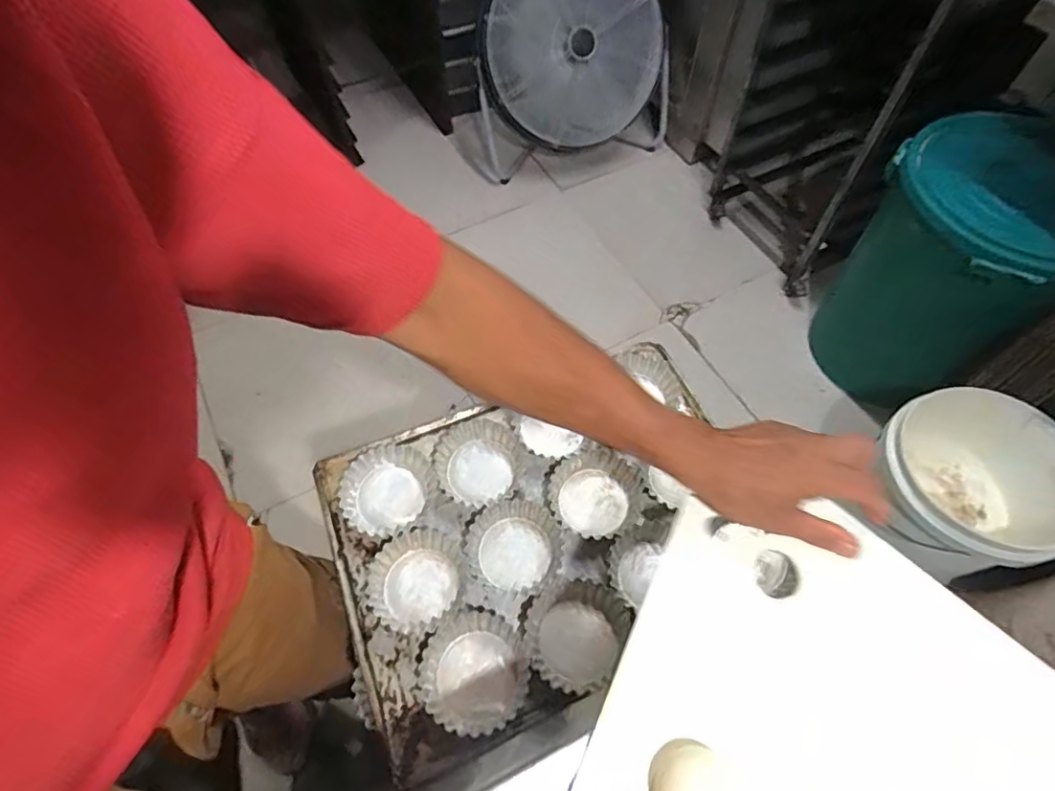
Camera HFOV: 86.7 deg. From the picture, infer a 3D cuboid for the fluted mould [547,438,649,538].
[{"bbox_3d":[0.076,0.111,0.619,0.101,0.040,0.105,27,63,15],"label":"fluted mould"}]

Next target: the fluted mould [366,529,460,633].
[{"bbox_3d":[-0.113,0.185,0.562,0.088,0.028,0.090,0,59,0],"label":"fluted mould"}]

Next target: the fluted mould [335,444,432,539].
[{"bbox_3d":[-0.154,0.099,0.605,0.082,0.027,0.101,24,62,13],"label":"fluted mould"}]

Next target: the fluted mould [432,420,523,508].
[{"bbox_3d":[-0.057,0.076,0.630,0.093,0.027,0.097,0,59,0],"label":"fluted mould"}]

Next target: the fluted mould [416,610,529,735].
[{"bbox_3d":[-0.048,0.256,0.518,0.096,0.029,0.096,0,59,0],"label":"fluted mould"}]

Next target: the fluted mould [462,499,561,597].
[{"bbox_3d":[-0.015,0.154,0.581,0.094,0.022,0.091,0,59,0],"label":"fluted mould"}]

